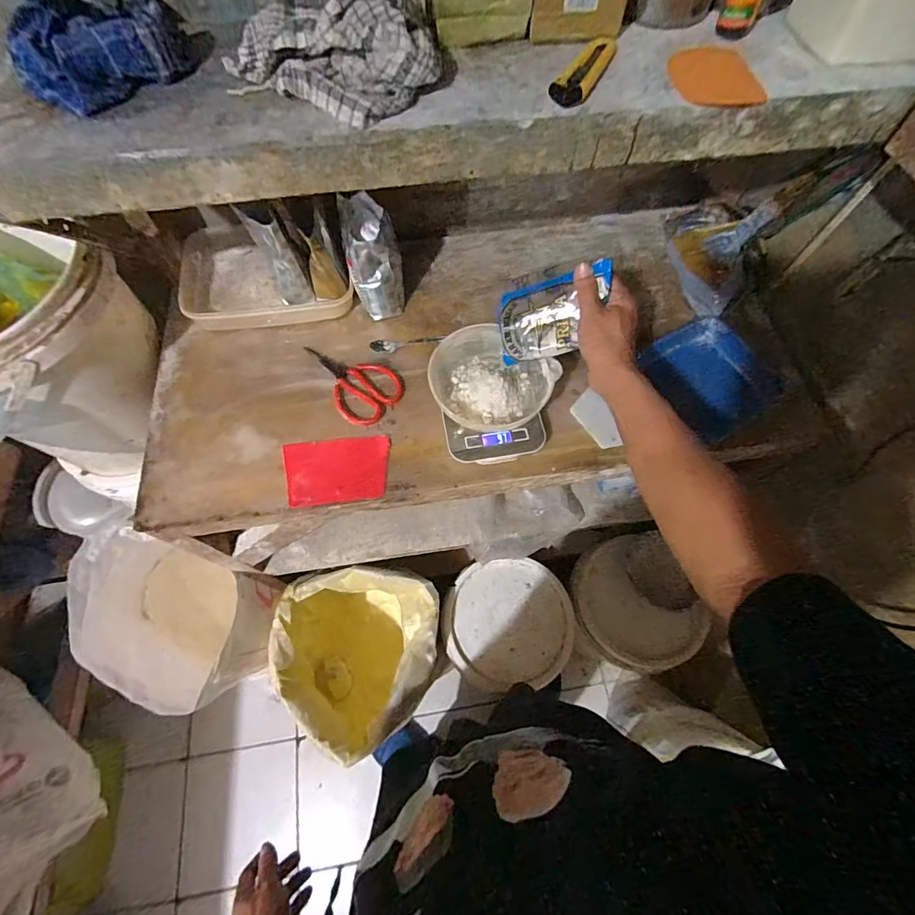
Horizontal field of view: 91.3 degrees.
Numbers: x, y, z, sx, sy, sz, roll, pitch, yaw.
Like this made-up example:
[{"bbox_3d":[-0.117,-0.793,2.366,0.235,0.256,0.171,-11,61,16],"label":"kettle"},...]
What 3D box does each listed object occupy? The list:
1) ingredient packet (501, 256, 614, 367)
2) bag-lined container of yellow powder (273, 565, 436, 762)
[{"bbox_3d":[0.116,-0.167,0.533,0.140,0.085,0.027,-12,18,25],"label":"ingredient packet"},{"bbox_3d":[-0.202,0.466,1.060,0.331,0.404,0.340,0,66,0],"label":"bag-lined container of yellow powder"}]

